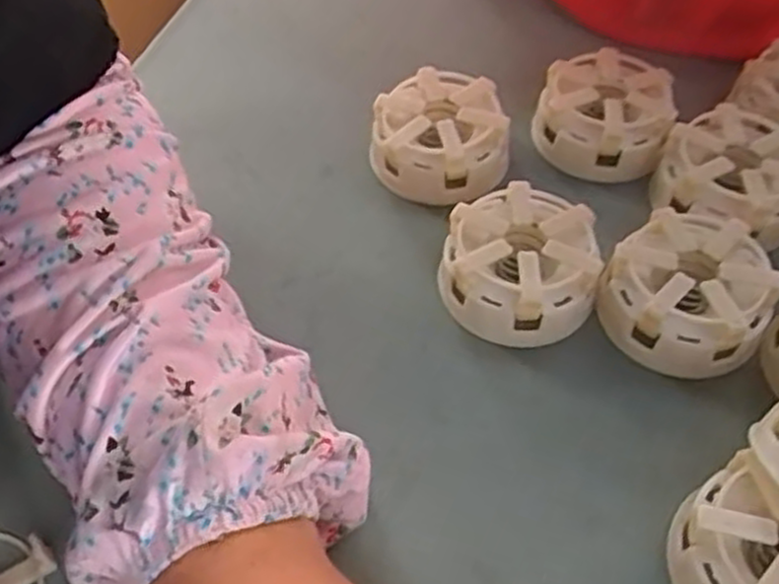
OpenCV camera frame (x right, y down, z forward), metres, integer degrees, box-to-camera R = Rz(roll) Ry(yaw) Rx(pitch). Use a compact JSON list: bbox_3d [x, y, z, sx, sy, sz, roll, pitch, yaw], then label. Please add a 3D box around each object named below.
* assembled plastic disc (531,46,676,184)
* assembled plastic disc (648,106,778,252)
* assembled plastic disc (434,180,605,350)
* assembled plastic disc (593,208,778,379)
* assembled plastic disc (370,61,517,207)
[{"bbox_3d":[0.108,-0.091,0.400,0.064,0.031,0.064,-1,53,1],"label":"assembled plastic disc"},{"bbox_3d":[0.162,-0.054,0.369,0.069,0.027,0.070,-1,52,1],"label":"assembled plastic disc"},{"bbox_3d":[0.056,-0.012,0.337,0.065,0.034,0.062,-1,53,1],"label":"assembled plastic disc"},{"bbox_3d":[0.124,0.000,0.327,0.065,0.030,0.062,-1,53,1],"label":"assembled plastic disc"},{"bbox_3d":[0.024,-0.075,0.383,0.065,0.030,0.064,1,53,2],"label":"assembled plastic disc"}]

